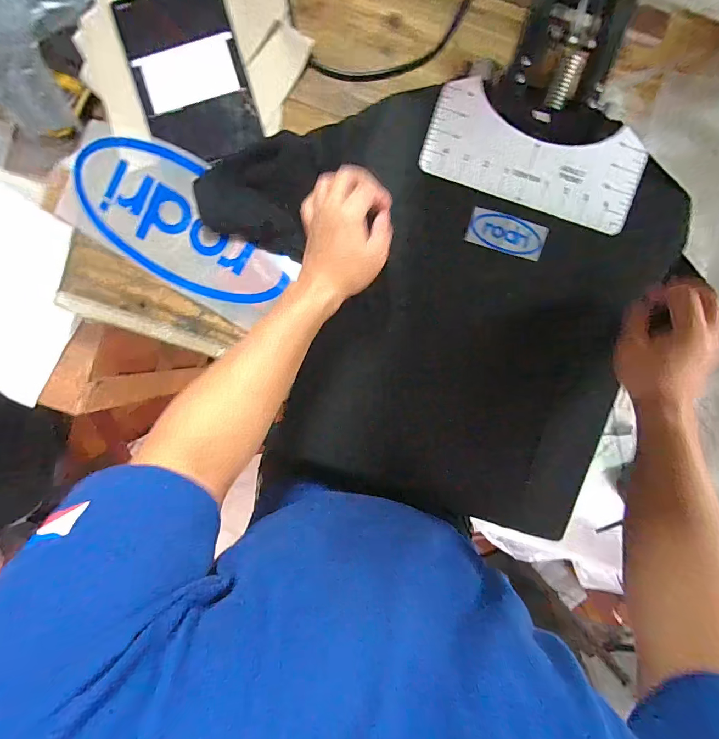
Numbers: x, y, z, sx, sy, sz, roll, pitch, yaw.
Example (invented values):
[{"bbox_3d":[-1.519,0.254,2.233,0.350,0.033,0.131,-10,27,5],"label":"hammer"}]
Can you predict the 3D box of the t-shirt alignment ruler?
[{"bbox_3d":[0.207,-0.253,0.449,0.254,0.008,0.115,19,95,-1],"label":"t-shirt alignment ruler"}]

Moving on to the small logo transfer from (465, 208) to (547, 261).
[{"bbox_3d":[0.179,-0.163,0.454,0.094,0.004,0.043,15,92,-3],"label":"small logo transfer"}]

